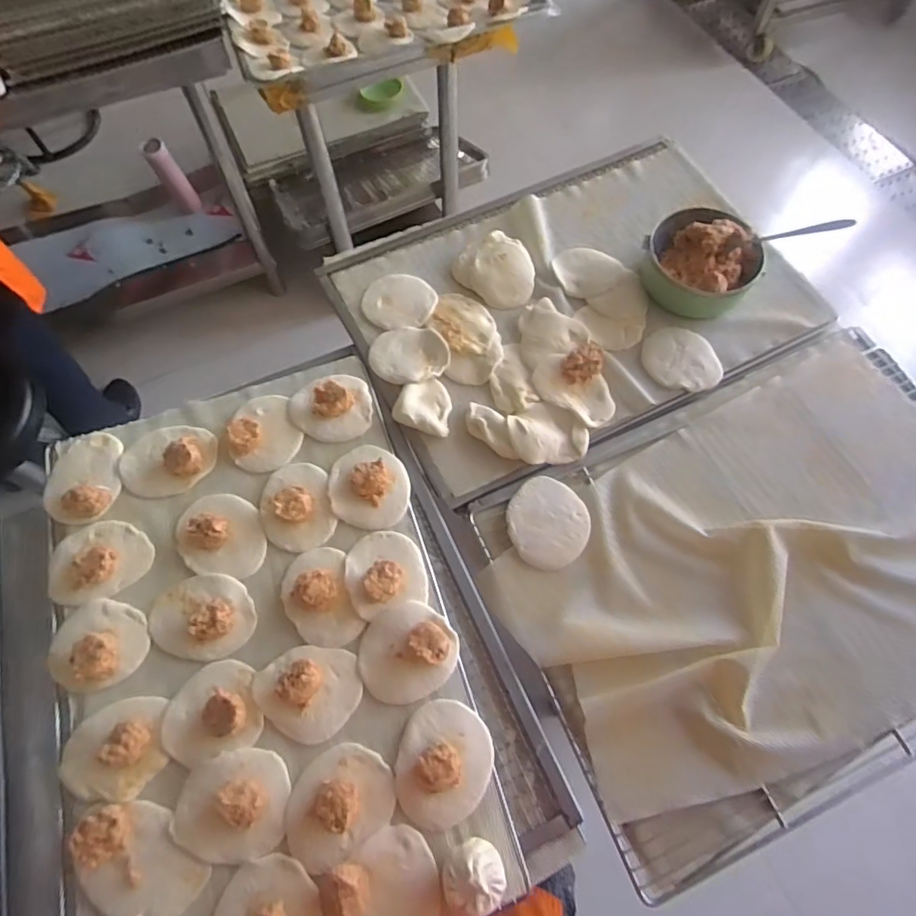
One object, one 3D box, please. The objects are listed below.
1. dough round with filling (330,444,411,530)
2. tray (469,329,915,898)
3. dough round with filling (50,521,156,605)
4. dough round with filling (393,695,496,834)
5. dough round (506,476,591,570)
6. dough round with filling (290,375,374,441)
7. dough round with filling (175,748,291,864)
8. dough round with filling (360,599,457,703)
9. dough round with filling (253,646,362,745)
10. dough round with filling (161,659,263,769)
[{"bbox_3d":[-0.102,0.027,0.634,0.086,0.032,0.099,-8,66,-4],"label":"dough round with filling"},{"bbox_3d":[0.358,0.112,0.594,0.601,0.033,0.388,-25,68,-11],"label":"tray"},{"bbox_3d":[-0.394,0.107,0.601,0.102,0.031,0.086,-35,71,-15],"label":"dough round with filling"},{"bbox_3d":[-0.013,0.282,0.511,0.088,0.033,0.107,15,67,6],"label":"dough round with filling"},{"bbox_3d":[0.101,0.070,0.622,0.086,0.011,0.102,-18,67,-8],"label":"dough round"},{"bbox_3d":[-0.156,-0.065,0.675,0.098,0.028,0.084,1,66,0],"label":"dough round with filling"},{"bbox_3d":[-0.207,0.314,0.499,0.098,0.032,0.087,-1,66,-1],"label":"dough round with filling"},{"bbox_3d":[-0.051,0.192,0.557,0.098,0.029,0.091,0,66,0],"label":"dough round with filling"},{"bbox_3d":[-0.150,0.227,0.539,0.101,0.031,0.086,8,66,3],"label":"dough round with filling"},{"bbox_3d":[-0.241,0.242,0.532,0.088,0.033,0.083,0,66,0],"label":"dough round with filling"}]

